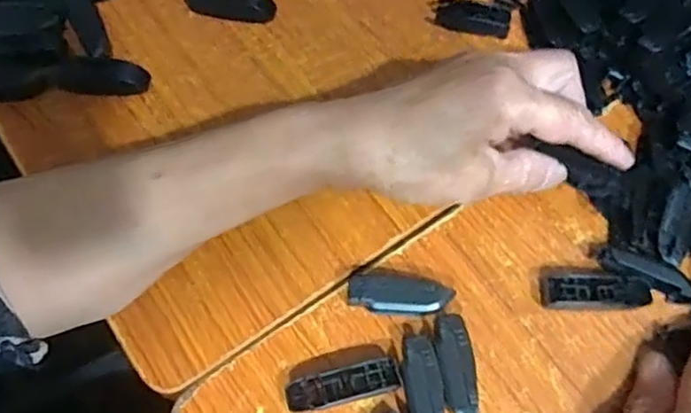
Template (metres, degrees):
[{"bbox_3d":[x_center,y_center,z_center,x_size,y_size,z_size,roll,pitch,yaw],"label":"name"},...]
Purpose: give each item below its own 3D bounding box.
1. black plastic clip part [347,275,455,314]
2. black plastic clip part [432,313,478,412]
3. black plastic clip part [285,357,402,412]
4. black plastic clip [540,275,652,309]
[{"bbox_3d":[0.028,0.047,0.337,0.053,0.018,0.019,6,66,1],"label":"black plastic clip part"},{"bbox_3d":[0.055,0.083,0.322,0.017,0.018,0.054,-8,66,-5],"label":"black plastic clip part"},{"bbox_3d":[-0.001,0.089,0.317,0.055,0.014,0.016,-12,67,-7],"label":"black plastic clip part"},{"bbox_3d":[0.133,0.047,0.342,0.057,0.017,0.018,0,66,-2],"label":"black plastic clip"}]

